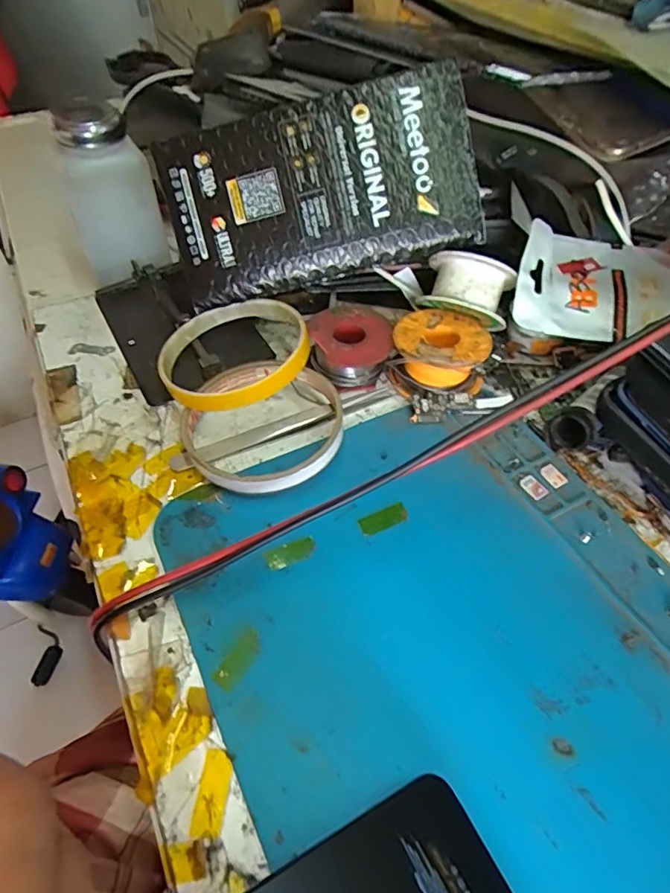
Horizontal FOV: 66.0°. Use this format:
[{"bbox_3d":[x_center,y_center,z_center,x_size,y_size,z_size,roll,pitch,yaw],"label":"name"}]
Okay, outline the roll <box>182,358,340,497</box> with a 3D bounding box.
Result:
[{"bbox_3d":[-0.038,-0.011,0.268,0.079,0.019,0.084,1,51,-1],"label":"roll"}]

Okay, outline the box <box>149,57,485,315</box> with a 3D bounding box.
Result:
[{"bbox_3d":[-0.009,-0.140,0.286,0.169,0.091,0.011,-12,14,5],"label":"box"}]

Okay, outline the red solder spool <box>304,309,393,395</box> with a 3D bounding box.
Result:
[{"bbox_3d":[0.008,-0.057,0.300,0.045,0.028,0.043,1,51,-1],"label":"red solder spool"}]

